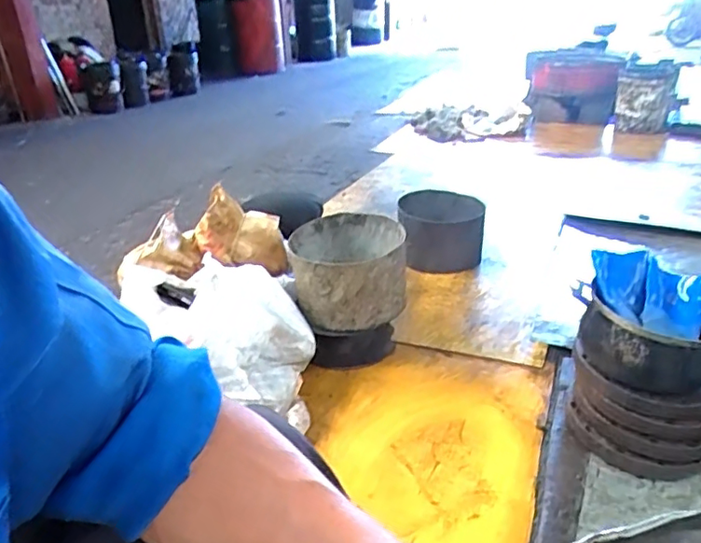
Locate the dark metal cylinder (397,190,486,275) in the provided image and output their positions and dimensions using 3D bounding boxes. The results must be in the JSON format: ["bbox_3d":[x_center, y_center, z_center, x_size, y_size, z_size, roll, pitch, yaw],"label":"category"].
[{"bbox_3d":[0.303,-0.128,1.898,0.271,0.205,0.225,0,26,10],"label":"dark metal cylinder"}]

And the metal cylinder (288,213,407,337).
[{"bbox_3d":[-0.004,0.003,1.446,0.282,0.198,0.276,0,26,4],"label":"metal cylinder"}]

